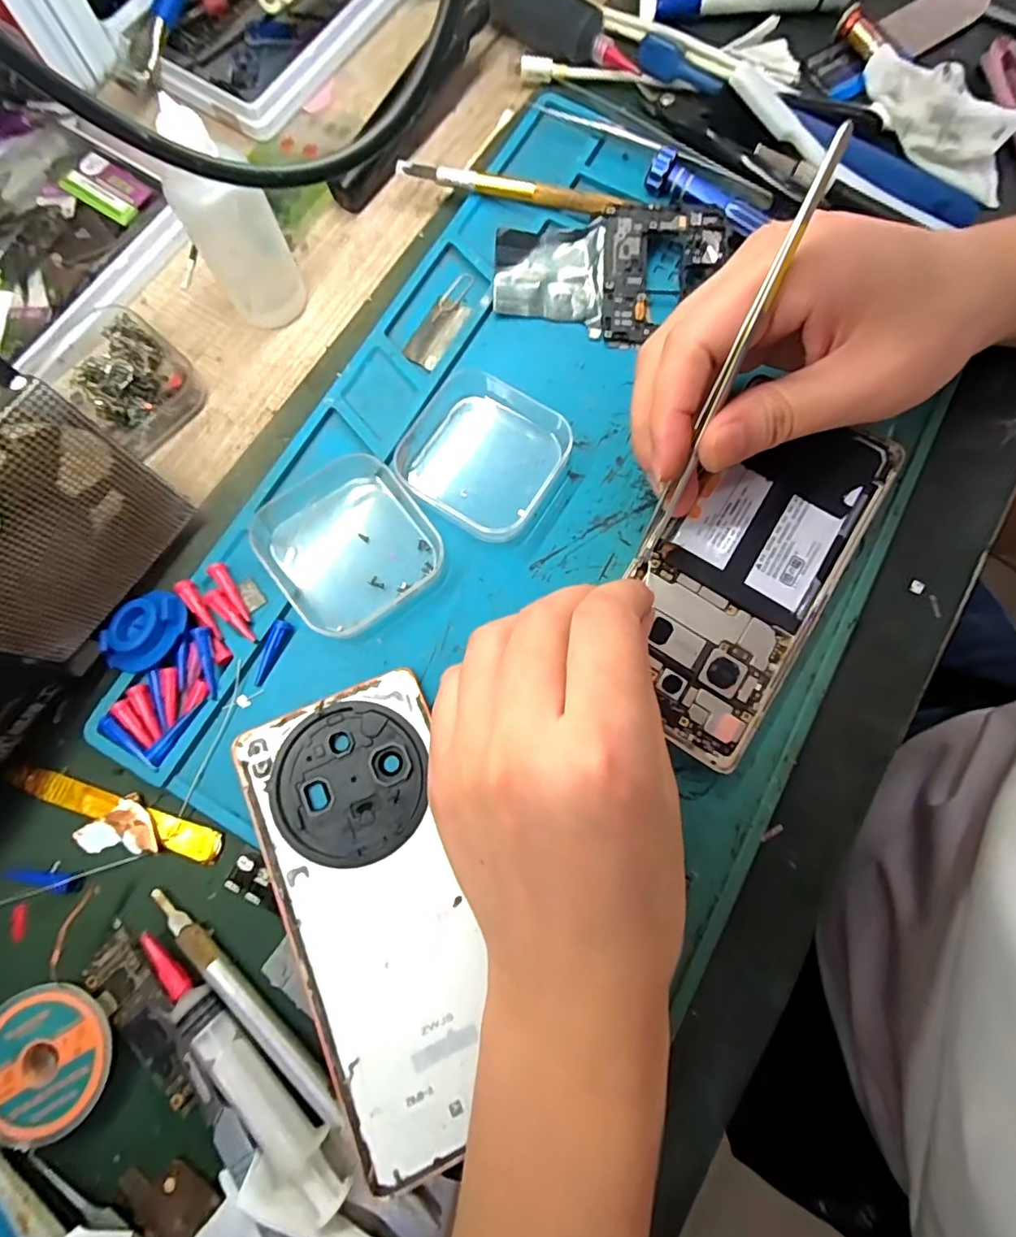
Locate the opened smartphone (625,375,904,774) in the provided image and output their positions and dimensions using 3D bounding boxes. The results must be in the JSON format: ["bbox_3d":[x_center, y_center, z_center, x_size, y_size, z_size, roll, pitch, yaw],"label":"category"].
[{"bbox_3d":[0.097,-0.023,0.221,0.073,0.005,0.154,31,81,6],"label":"opened smartphone"}]

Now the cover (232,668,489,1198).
[{"bbox_3d":[-0.043,0.104,0.195,0.069,0.006,0.157,-22,79,-5],"label":"cover"}]

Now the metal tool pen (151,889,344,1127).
[{"bbox_3d":[-0.093,0.135,0.189,0.099,0.007,0.009,44,81,8],"label":"metal tool pen"}]

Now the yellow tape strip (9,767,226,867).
[{"bbox_3d":[-0.150,0.074,0.205,0.084,0.004,0.012,20,69,2],"label":"yellow tape strip"}]

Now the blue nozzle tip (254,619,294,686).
[{"bbox_3d":[-0.095,0.014,0.216,0.008,0.005,0.027,20,78,3],"label":"blue nozzle tip"}]

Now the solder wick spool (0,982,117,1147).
[{"bbox_3d":[-0.157,0.150,0.179,0.044,0.009,0.044,0,78,-1],"label":"solder wick spool"}]

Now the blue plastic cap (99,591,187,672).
[{"bbox_3d":[-0.144,0.005,0.211,0.027,0.008,0.035,44,81,8],"label":"blue plastic cap"}]

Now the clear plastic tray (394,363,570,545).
[{"bbox_3d":[-0.011,-0.074,0.234,0.065,0.012,0.066,33,79,6],"label":"clear plastic tray"}]

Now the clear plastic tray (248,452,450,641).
[{"bbox_3d":[-0.067,-0.033,0.222,0.064,0.014,0.068,-36,81,-8],"label":"clear plastic tray"}]

